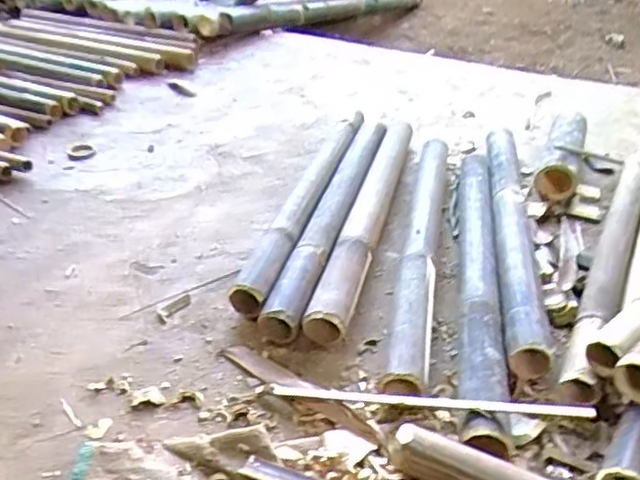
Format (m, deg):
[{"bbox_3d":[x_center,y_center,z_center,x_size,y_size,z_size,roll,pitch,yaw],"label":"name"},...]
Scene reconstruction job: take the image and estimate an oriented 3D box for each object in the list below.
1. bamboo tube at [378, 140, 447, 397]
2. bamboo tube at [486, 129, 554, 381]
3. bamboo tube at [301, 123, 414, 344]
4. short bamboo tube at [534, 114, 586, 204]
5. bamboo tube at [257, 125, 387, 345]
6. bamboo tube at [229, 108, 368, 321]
[{"bbox_3d":[0.156,0.006,0.914,0.059,0.056,0.606,7,36,10],"label":"bamboo tube"},{"bbox_3d":[0.311,-0.024,0.955,0.064,0.056,0.611,6,36,9],"label":"bamboo tube"},{"bbox_3d":[0.092,-0.057,1.008,0.058,0.057,0.631,9,37,13],"label":"bamboo tube"},{"bbox_3d":[0.471,-0.166,1.134,0.067,0.075,0.258,15,39,21],"label":"short bamboo tube"},{"bbox_3d":[0.032,-0.047,0.998,0.064,0.052,0.590,11,37,15],"label":"bamboo tube"},{"bbox_3d":[-0.013,-0.076,1.036,0.055,0.055,0.587,10,37,14],"label":"bamboo tube"}]

